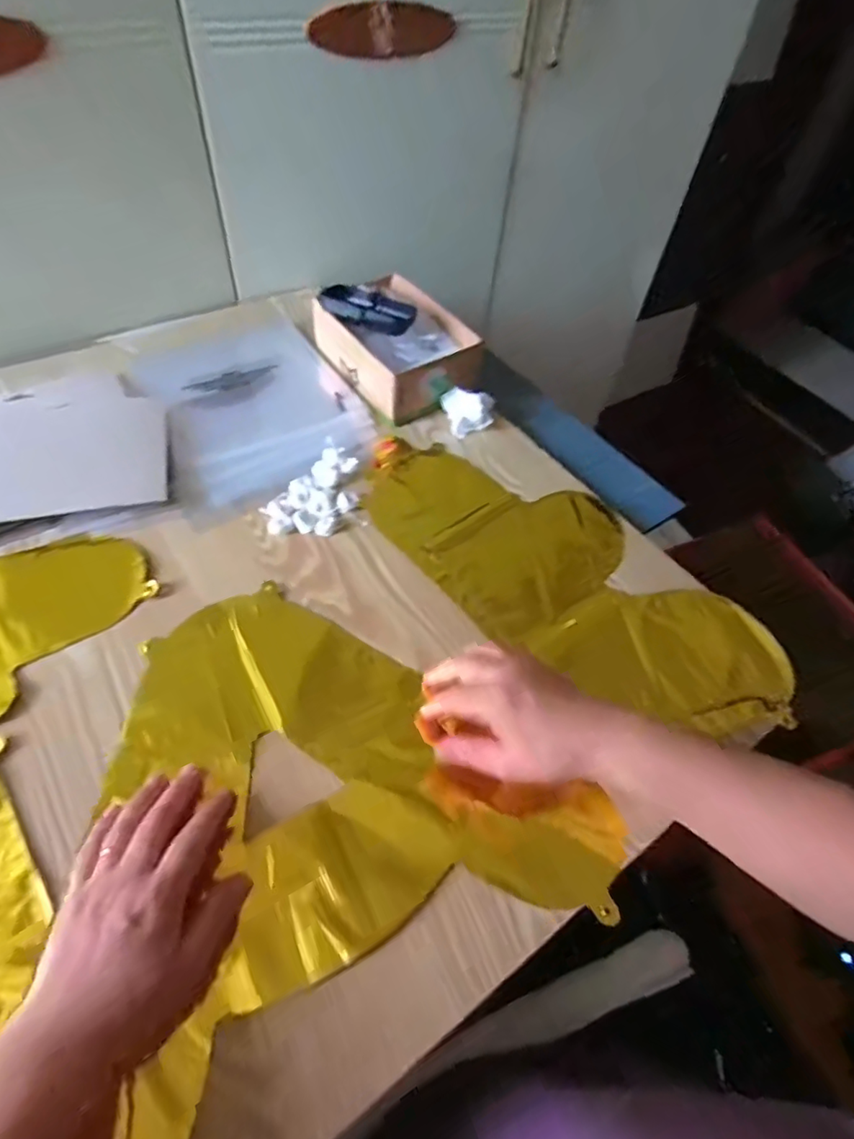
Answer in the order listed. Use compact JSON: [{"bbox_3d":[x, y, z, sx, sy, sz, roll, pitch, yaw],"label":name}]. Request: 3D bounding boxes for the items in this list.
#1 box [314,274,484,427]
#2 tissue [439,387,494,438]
[{"bbox_3d":[-0.035,-0.269,0.674,0.135,0.063,0.199,-27,60,-23],"label":"box"},{"bbox_3d":[0.051,-0.185,0.656,0.057,0.030,0.050,-15,56,-16],"label":"tissue"}]

